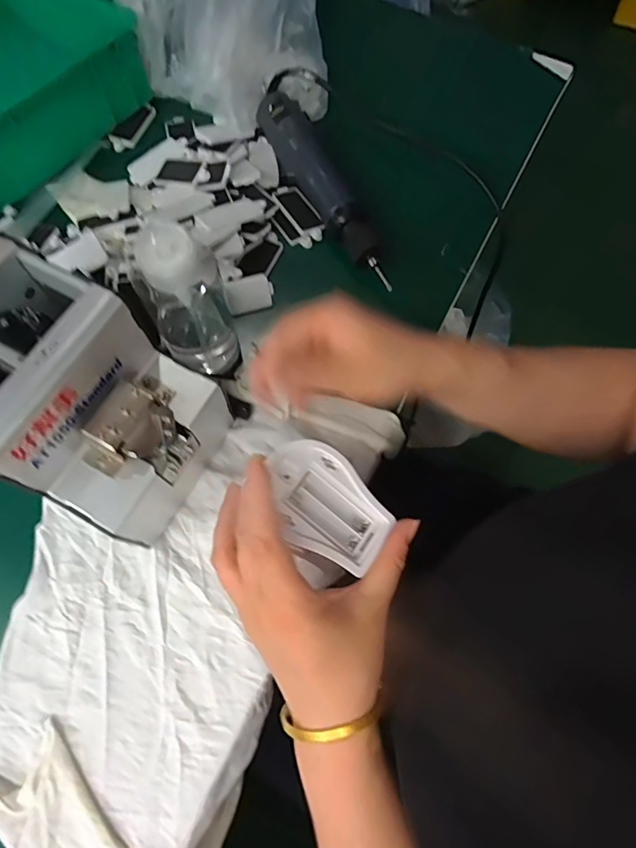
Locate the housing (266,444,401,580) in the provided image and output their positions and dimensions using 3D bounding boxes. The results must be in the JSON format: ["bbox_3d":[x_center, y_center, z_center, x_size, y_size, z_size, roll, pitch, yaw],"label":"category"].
[{"bbox_3d":[0.002,0.051,0.286,0.056,0.019,0.083,-40,89,-24],"label":"housing"}]

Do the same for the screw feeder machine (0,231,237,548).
[{"bbox_3d":[-0.173,-0.015,0.328,0.181,0.141,0.125,28,73,9],"label":"screw feeder machine"}]

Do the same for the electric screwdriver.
[{"bbox_3d":[0.005,-0.240,0.464,0.040,0.034,0.245,-24,72,-11],"label":"electric screwdriver"}]

